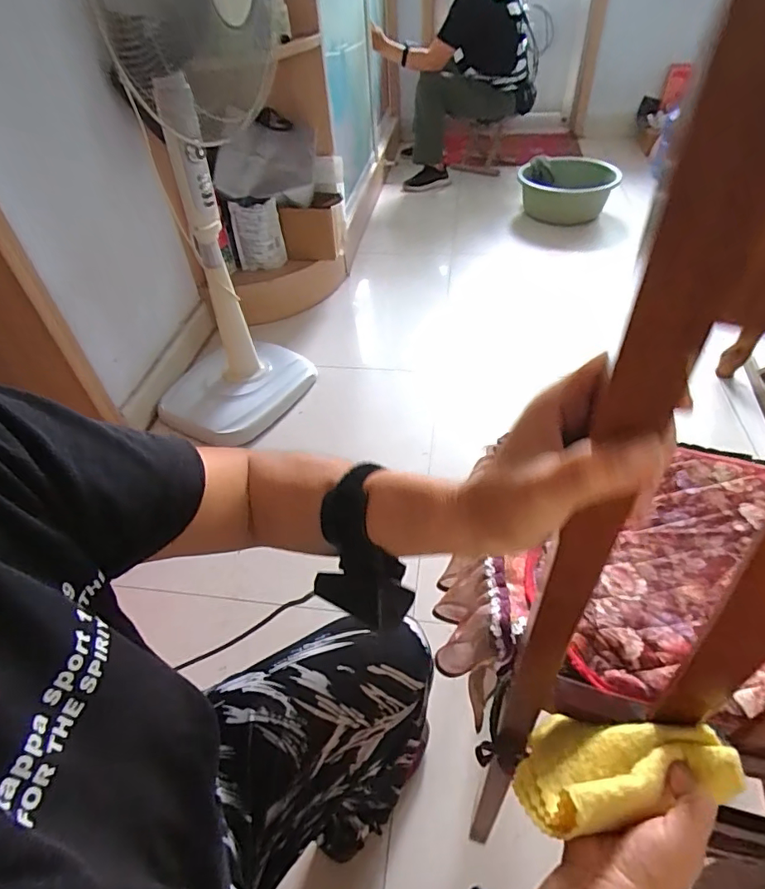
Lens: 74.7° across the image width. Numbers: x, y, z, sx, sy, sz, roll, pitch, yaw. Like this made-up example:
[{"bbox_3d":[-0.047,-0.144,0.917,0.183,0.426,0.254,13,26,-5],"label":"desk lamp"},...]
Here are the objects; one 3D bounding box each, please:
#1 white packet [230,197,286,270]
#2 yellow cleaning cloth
[{"bbox_3d":[-0.388,-0.647,1.570,0.154,0.229,0.029,5,59,3],"label":"white packet"},{"bbox_3d":[0.166,0.227,0.365,0.127,0.078,0.082,-6,45,-6],"label":"yellow cleaning cloth"}]

